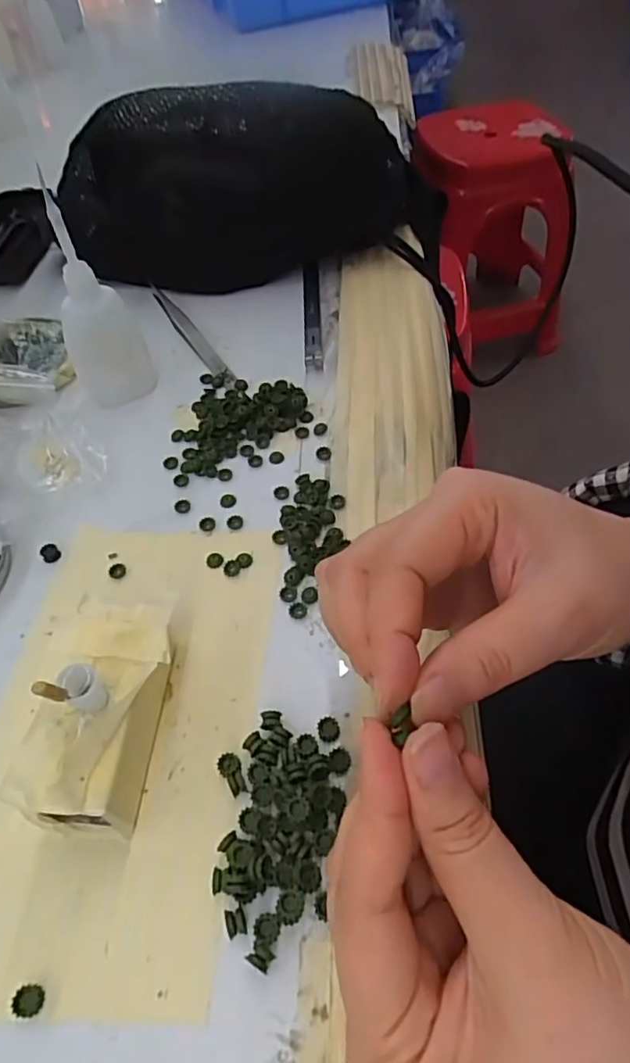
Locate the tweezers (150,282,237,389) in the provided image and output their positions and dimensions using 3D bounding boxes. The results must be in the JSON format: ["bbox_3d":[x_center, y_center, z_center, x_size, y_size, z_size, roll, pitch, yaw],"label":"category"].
[{"bbox_3d":[-0.086,-0.136,0.406,0.012,0.005,0.131,-28,56,-16],"label":"tweezers"}]

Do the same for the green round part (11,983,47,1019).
[{"bbox_3d":[-0.092,0.151,0.195,0.008,0.006,0.008,-2,53,3],"label":"green round part"}]

